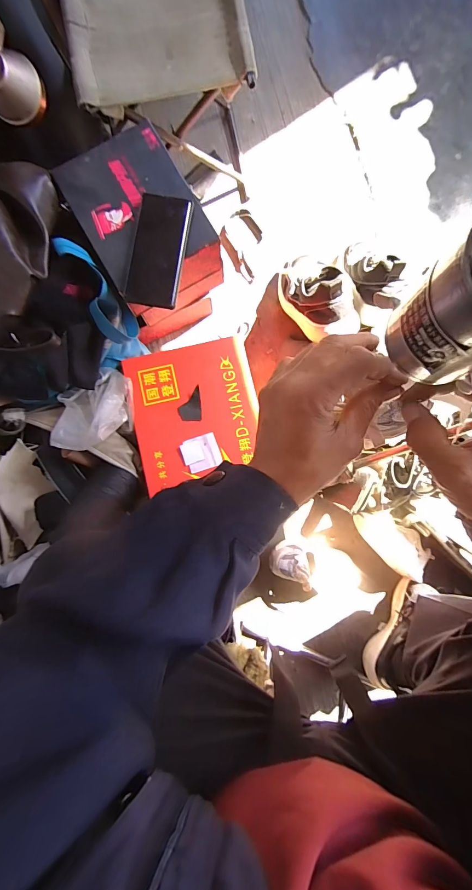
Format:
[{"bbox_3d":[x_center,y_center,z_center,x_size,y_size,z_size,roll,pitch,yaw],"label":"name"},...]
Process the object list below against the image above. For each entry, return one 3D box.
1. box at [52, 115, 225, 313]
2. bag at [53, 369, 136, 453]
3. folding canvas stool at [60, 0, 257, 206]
[{"bbox_3d":[-0.152,-0.358,0.551,0.172,0.079,0.231,-30,87,-1],"label":"box"},{"bbox_3d":[-0.241,-0.063,0.584,0.113,0.071,0.144,2,87,1],"label":"bag"},{"bbox_3d":[-0.117,-0.622,0.640,0.267,0.267,0.206,-9,87,0],"label":"folding canvas stool"}]

